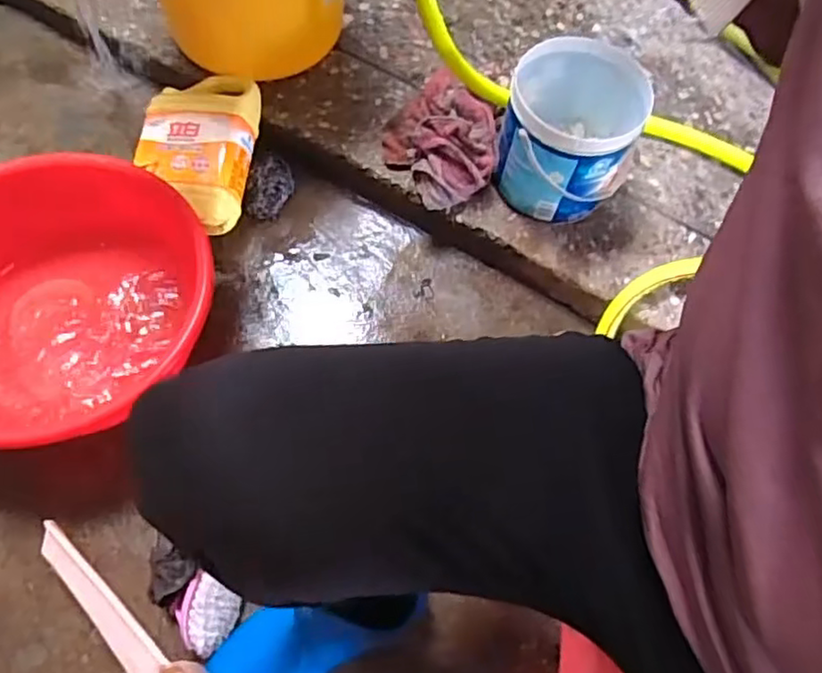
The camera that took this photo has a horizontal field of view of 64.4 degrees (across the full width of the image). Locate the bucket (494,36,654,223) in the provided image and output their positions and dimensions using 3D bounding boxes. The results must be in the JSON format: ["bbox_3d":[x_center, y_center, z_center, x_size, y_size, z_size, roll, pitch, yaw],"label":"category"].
[{"bbox_3d":[0.210,-0.267,0.850,0.166,0.170,0.207,21,66,5],"label":"bucket"}]

